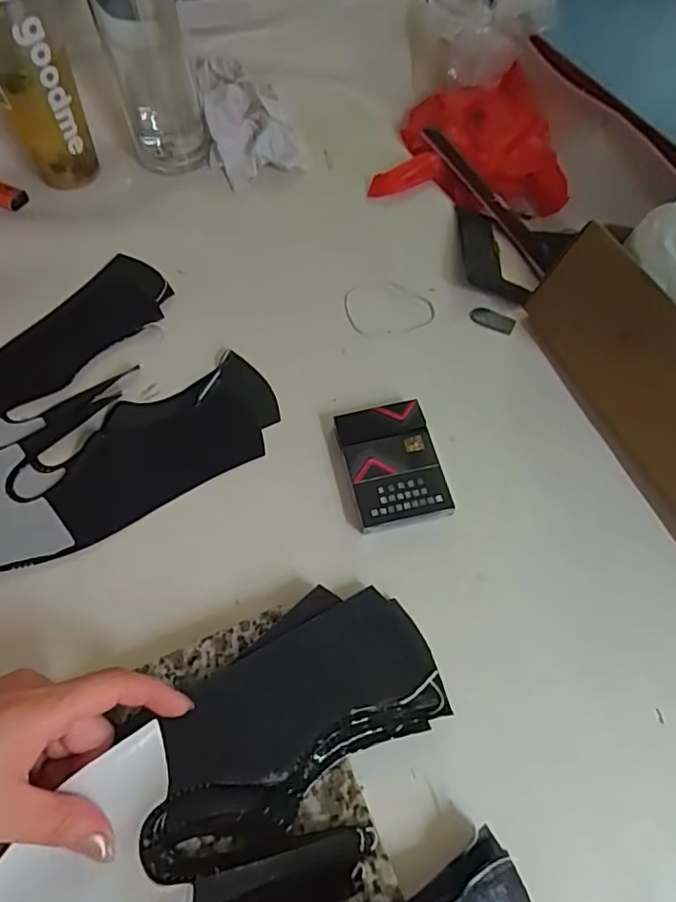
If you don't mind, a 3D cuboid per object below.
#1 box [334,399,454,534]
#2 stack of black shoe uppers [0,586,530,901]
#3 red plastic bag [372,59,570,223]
[{"bbox_3d":[0.039,0.009,0.417,0.064,0.013,0.092,-12,62,-5],"label":"box"},{"bbox_3d":[-0.046,0.209,0.284,0.255,0.052,0.229,-17,63,-7],"label":"stack of black shoe uppers"},{"bbox_3d":[0.133,-0.327,0.622,0.206,0.064,0.186,-3,62,-2],"label":"red plastic bag"}]

